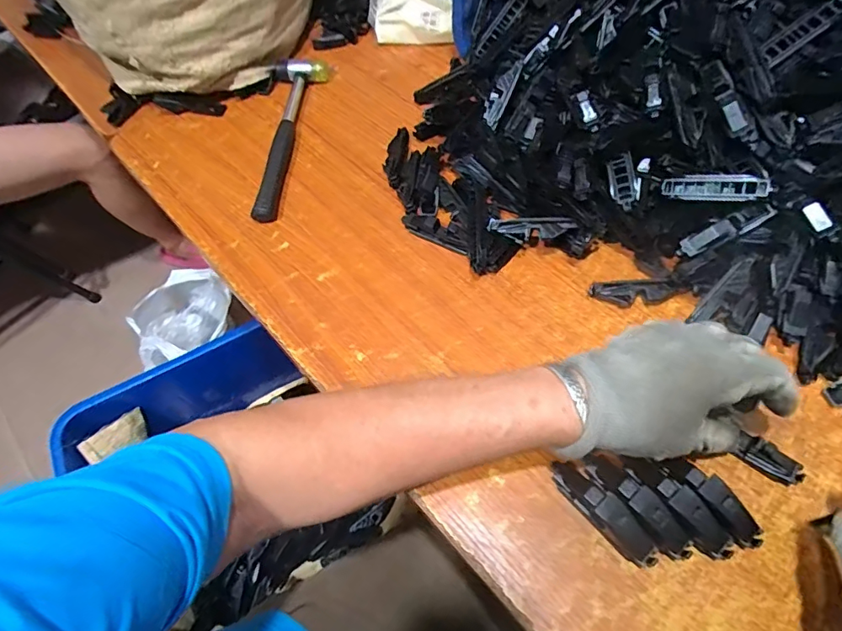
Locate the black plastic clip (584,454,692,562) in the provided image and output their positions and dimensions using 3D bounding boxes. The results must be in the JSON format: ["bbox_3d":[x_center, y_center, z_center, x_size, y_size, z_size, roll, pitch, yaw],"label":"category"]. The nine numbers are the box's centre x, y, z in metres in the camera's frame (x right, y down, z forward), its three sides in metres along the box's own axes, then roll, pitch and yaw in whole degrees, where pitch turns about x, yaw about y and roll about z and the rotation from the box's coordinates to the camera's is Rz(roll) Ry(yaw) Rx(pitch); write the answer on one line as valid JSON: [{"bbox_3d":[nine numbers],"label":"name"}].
[{"bbox_3d":[0.145,0.126,0.326,0.021,0.021,0.079,-37,64,-16],"label":"black plastic clip"}]

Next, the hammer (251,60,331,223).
[{"bbox_3d":[-0.144,-0.204,0.541,0.056,0.021,0.245,-1,59,3],"label":"hammer"}]

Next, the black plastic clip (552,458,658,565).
[{"bbox_3d":[0.122,0.130,0.328,0.020,0.023,0.081,-35,63,-16],"label":"black plastic clip"}]

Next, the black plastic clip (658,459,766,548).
[{"bbox_3d":[0.194,0.124,0.325,0.019,0.024,0.066,-32,62,-14],"label":"black plastic clip"}]

